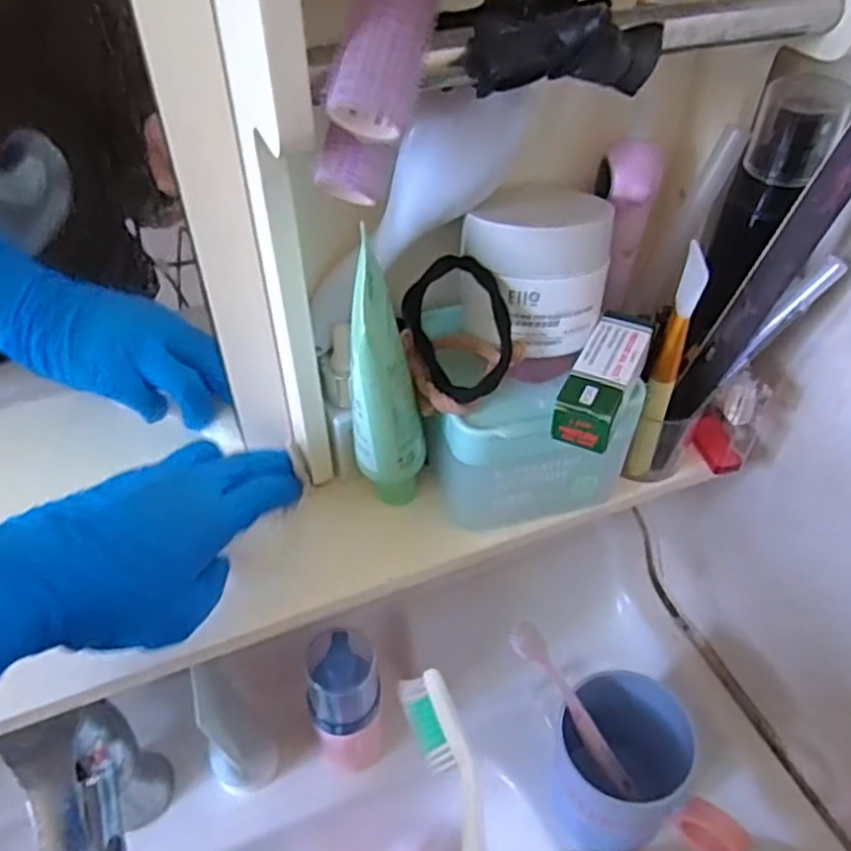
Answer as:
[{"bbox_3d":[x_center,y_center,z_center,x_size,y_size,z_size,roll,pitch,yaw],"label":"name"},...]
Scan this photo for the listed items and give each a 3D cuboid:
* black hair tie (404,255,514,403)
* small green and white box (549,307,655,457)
[{"bbox_3d":[0.015,-0.044,0.317,0.008,0.053,0.069,4,61,-45],"label":"black hair tie"},{"bbox_3d":[0.080,-0.023,0.315,0.025,0.016,0.082,20,49,19],"label":"small green and white box"}]

